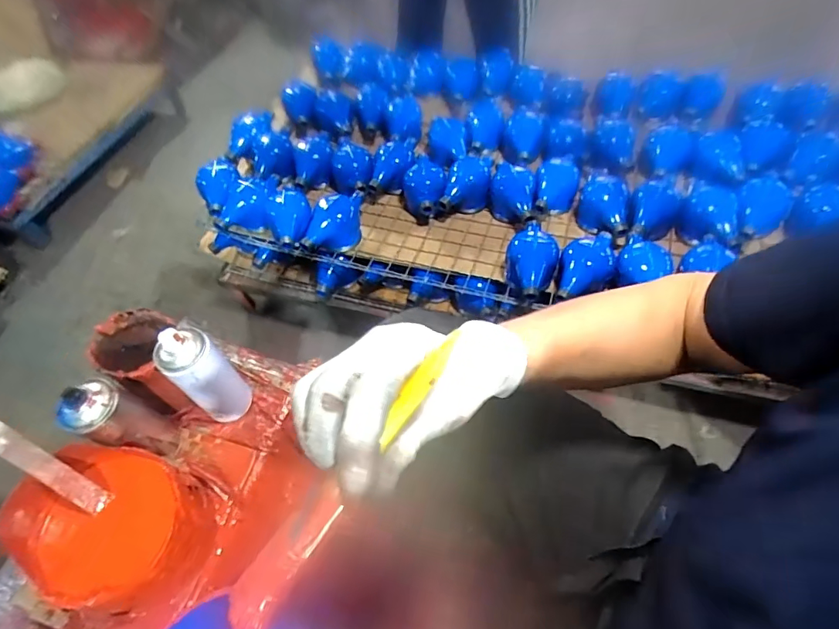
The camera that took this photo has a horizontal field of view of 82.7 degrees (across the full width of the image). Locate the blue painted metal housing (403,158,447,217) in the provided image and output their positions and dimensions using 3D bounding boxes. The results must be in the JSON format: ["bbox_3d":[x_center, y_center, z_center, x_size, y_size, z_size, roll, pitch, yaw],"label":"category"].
[{"bbox_3d":[0.011,-0.229,0.891,0.079,0.071,0.121,-5,55,2],"label":"blue painted metal housing"}]

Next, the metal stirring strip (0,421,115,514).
[{"bbox_3d":[-0.404,0.165,0.514,0.148,0.007,0.025,46,64,-18],"label":"metal stirring strip"}]

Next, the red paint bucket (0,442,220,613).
[{"bbox_3d":[-0.341,0.243,0.542,0.178,0.116,0.157,9,57,12],"label":"red paint bucket"}]

